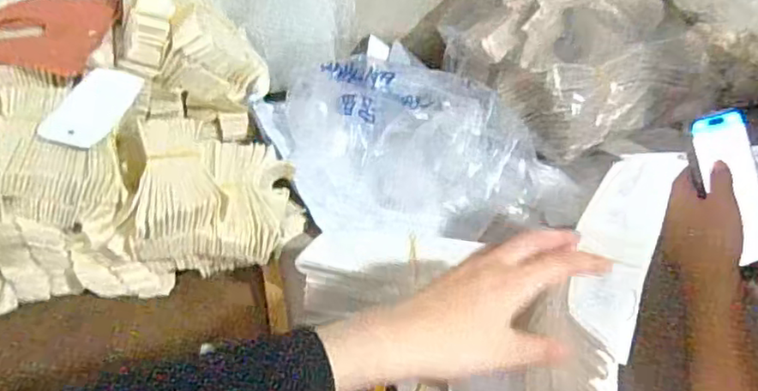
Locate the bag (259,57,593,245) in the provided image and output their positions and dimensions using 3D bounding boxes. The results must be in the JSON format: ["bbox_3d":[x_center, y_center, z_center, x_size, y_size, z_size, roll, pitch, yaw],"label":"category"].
[{"bbox_3d":[0.039,-0.061,0.682,0.310,0.096,0.206,-5,47,-6],"label":"bag"}]

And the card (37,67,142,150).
[{"bbox_3d":[-0.260,-0.083,0.570,0.051,0.008,0.117,21,42,-11],"label":"card"}]

